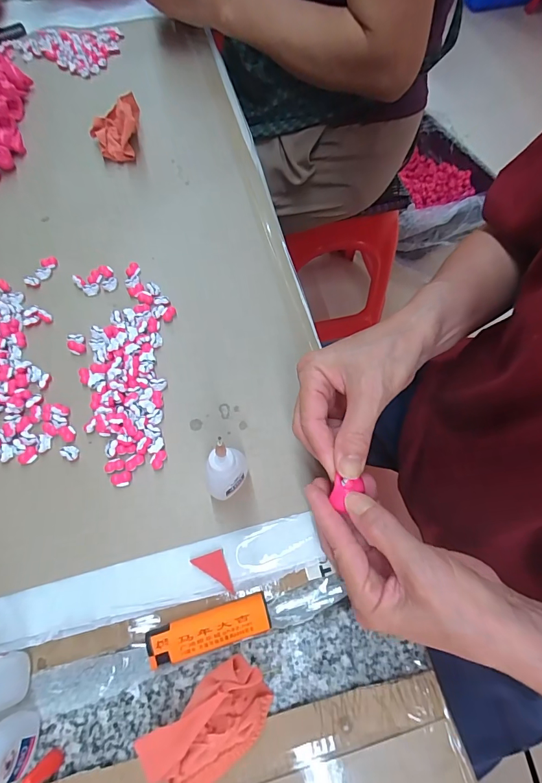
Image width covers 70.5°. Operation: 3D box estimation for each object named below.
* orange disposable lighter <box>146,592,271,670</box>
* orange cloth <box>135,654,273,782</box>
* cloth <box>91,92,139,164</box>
[{"bbox_3d":[-0.041,0.158,0.255,0.080,0.008,0.023,-14,67,-9],"label":"orange disposable lighter"},{"bbox_3d":[-0.035,0.201,0.227,0.074,0.019,0.045,-34,71,-16],"label":"orange cloth"},{"bbox_3d":[-0.176,-0.296,0.434,0.049,0.039,0.069,-3,66,-4],"label":"cloth"}]

